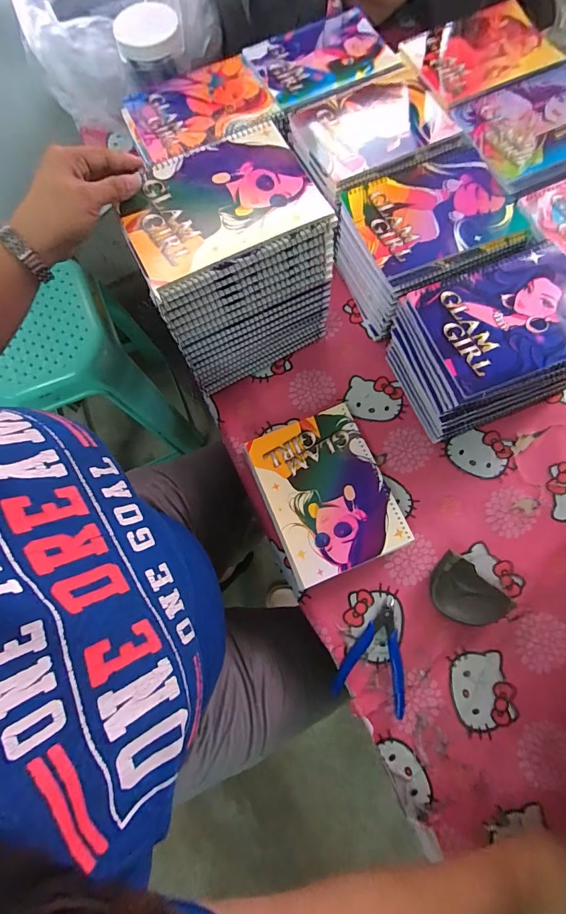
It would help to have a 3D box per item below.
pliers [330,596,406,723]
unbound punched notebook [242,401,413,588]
[{"bbox_3d":[0.116,0.233,0.459,0.081,0.008,0.119,19,74,8],"label":"pliers"},{"bbox_3d":[0.054,0.047,0.503,0.151,0.033,0.199,-21,73,-4],"label":"unbound punched notebook"}]

